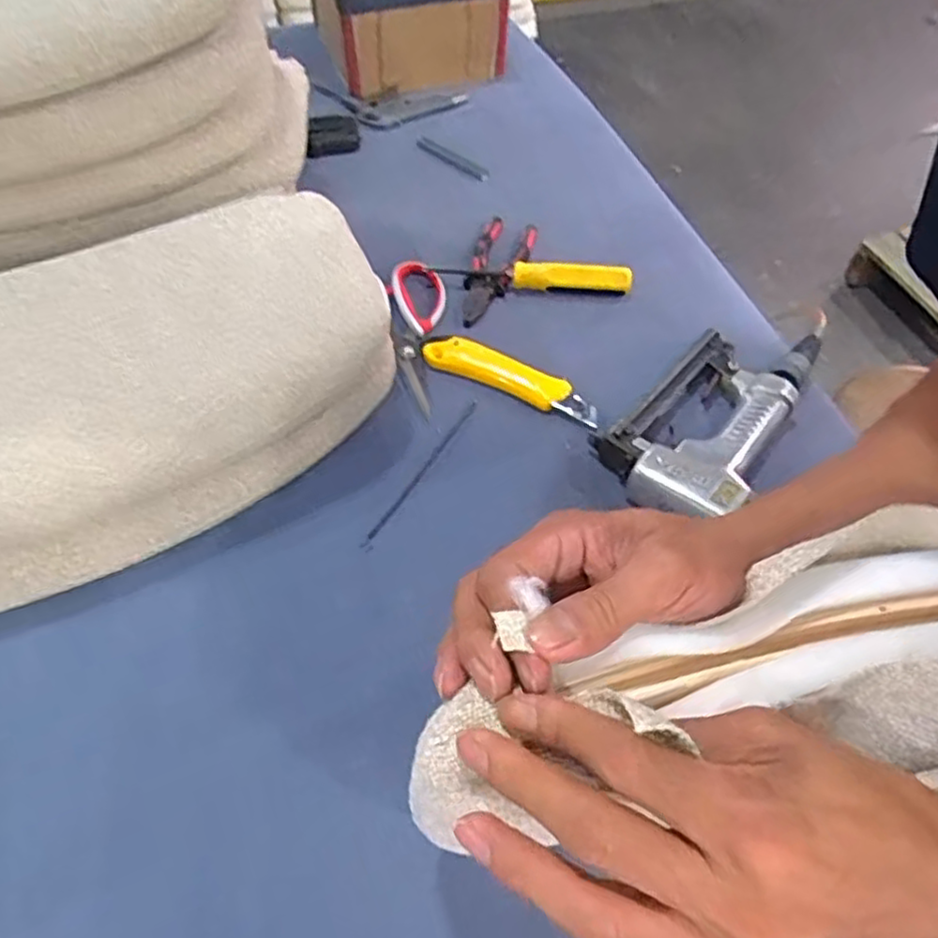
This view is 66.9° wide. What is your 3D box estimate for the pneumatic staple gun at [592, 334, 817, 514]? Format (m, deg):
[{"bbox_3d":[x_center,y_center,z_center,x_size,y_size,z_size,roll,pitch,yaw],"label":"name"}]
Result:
[{"bbox_3d":[0.202,-0.060,0.591,0.130,0.040,0.243,27,59,18],"label":"pneumatic staple gun"}]

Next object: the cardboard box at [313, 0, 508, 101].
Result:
[{"bbox_3d":[-0.086,-0.586,0.901,0.207,0.155,0.198,-22,59,-15],"label":"cardboard box"}]

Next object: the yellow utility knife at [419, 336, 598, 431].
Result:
[{"bbox_3d":[0.038,-0.080,0.618,0.164,0.016,0.036,25,58,17],"label":"yellow utility knife"}]

